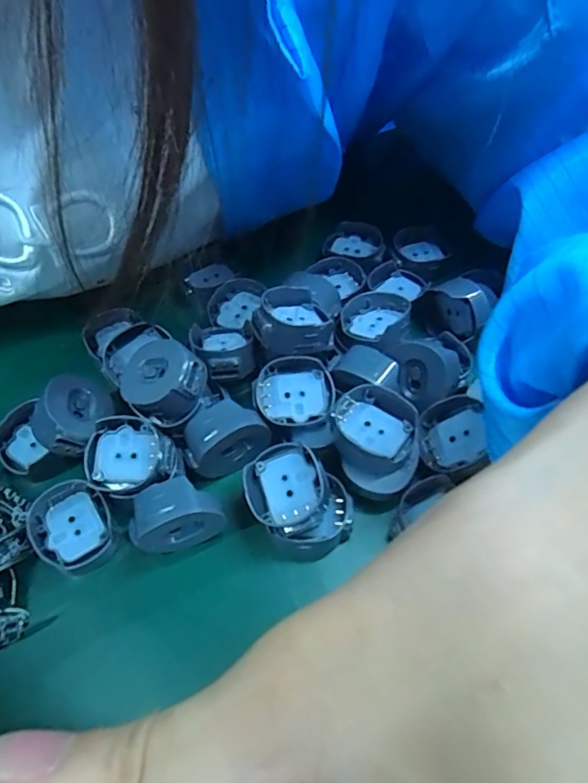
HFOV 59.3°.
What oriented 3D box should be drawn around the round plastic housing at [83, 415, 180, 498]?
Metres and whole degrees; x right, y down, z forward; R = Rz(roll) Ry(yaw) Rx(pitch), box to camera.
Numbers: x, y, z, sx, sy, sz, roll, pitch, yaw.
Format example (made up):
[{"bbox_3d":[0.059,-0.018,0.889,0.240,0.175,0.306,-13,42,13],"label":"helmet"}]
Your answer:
[{"bbox_3d":[-0.055,0.022,0.177,0.027,0.012,0.026,-18,72,-4],"label":"round plastic housing"}]

